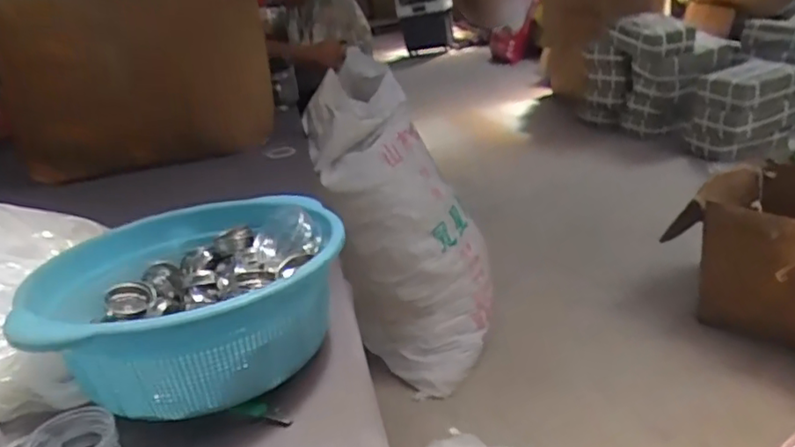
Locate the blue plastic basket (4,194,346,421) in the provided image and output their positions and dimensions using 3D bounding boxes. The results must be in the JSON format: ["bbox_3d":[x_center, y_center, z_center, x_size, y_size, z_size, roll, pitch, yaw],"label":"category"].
[{"bbox_3d":[-0.186,0.076,0.584,0.263,0.130,0.272,-12,25,-10],"label":"blue plastic basket"}]

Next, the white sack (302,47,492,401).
[{"bbox_3d":[0.028,0.001,1.576,0.386,0.733,0.405,-5,24,5],"label":"white sack"}]

